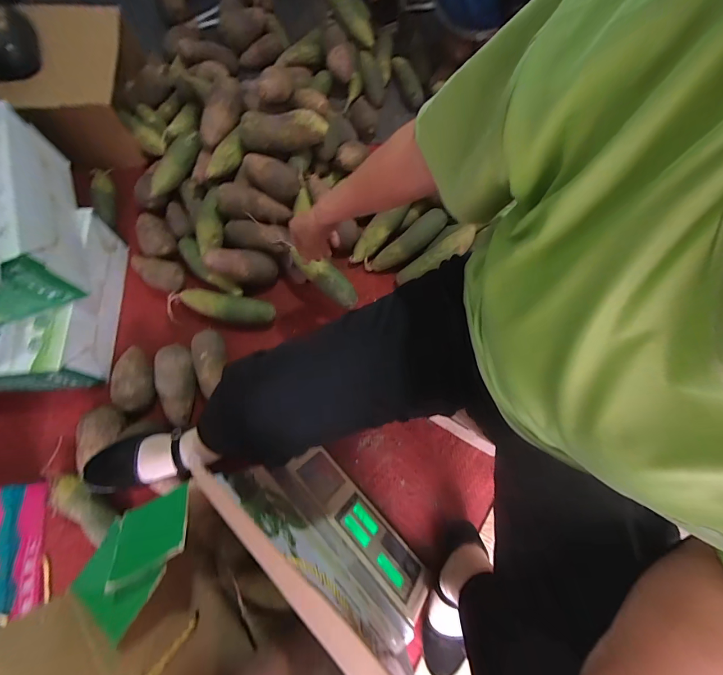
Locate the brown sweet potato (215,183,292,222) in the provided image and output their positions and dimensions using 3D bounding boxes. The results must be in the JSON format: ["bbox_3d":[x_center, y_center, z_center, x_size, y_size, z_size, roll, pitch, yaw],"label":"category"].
[{"bbox_3d":[-0.238,-0.293,0.743,0.160,0.062,0.062,5,71,-27],"label":"brown sweet potato"}]

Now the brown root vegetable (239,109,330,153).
[{"bbox_3d":[-0.172,-0.457,0.729,0.188,0.064,0.056,-5,75,-5],"label":"brown root vegetable"}]

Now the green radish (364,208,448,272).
[{"bbox_3d":[0.104,-0.217,0.774,0.211,0.046,0.048,-33,75,18],"label":"green radish"}]

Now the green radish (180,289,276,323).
[{"bbox_3d":[-0.298,-0.069,0.725,0.216,0.054,0.059,10,75,-1],"label":"green radish"}]

